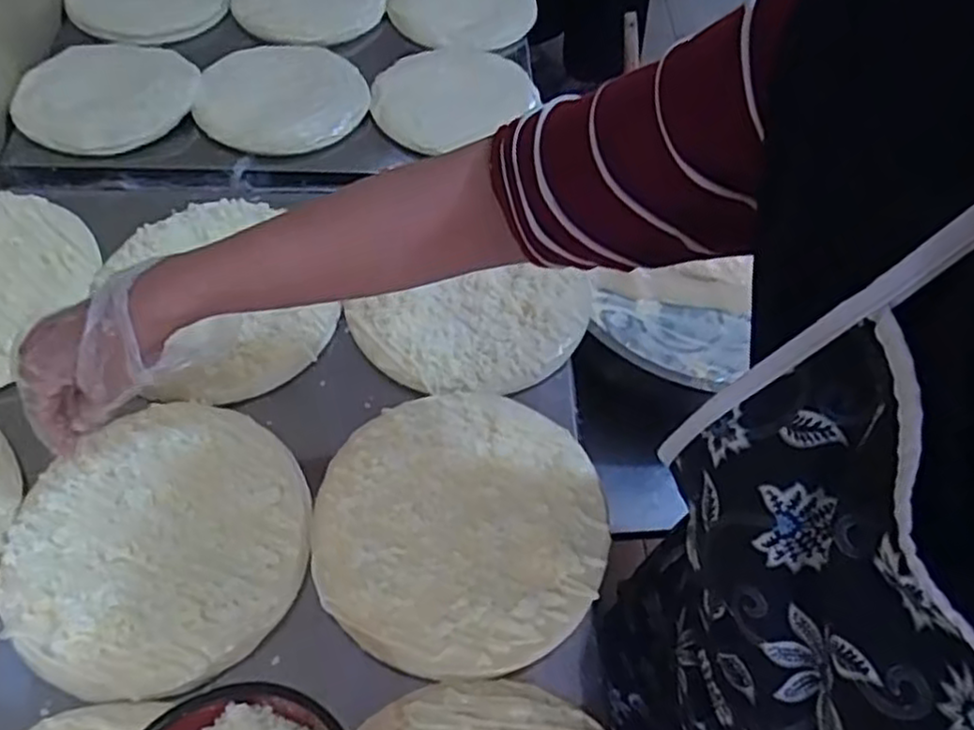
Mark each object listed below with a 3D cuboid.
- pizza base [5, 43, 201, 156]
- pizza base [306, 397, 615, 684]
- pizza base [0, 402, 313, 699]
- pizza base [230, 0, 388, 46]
[{"bbox_3d":[-0.439,-0.322,0.874,0.191,0.030,0.203,2,57,-2],"label":"pizza base"},{"bbox_3d":[-0.018,0.106,0.515,0.192,0.008,0.197,2,57,-2],"label":"pizza base"},{"bbox_3d":[-0.221,0.112,0.501,0.189,0.009,0.192,2,57,-2],"label":"pizza base"},{"bbox_3d":[-0.240,-0.498,1.009,0.200,0.017,0.194,2,57,-2],"label":"pizza base"}]

